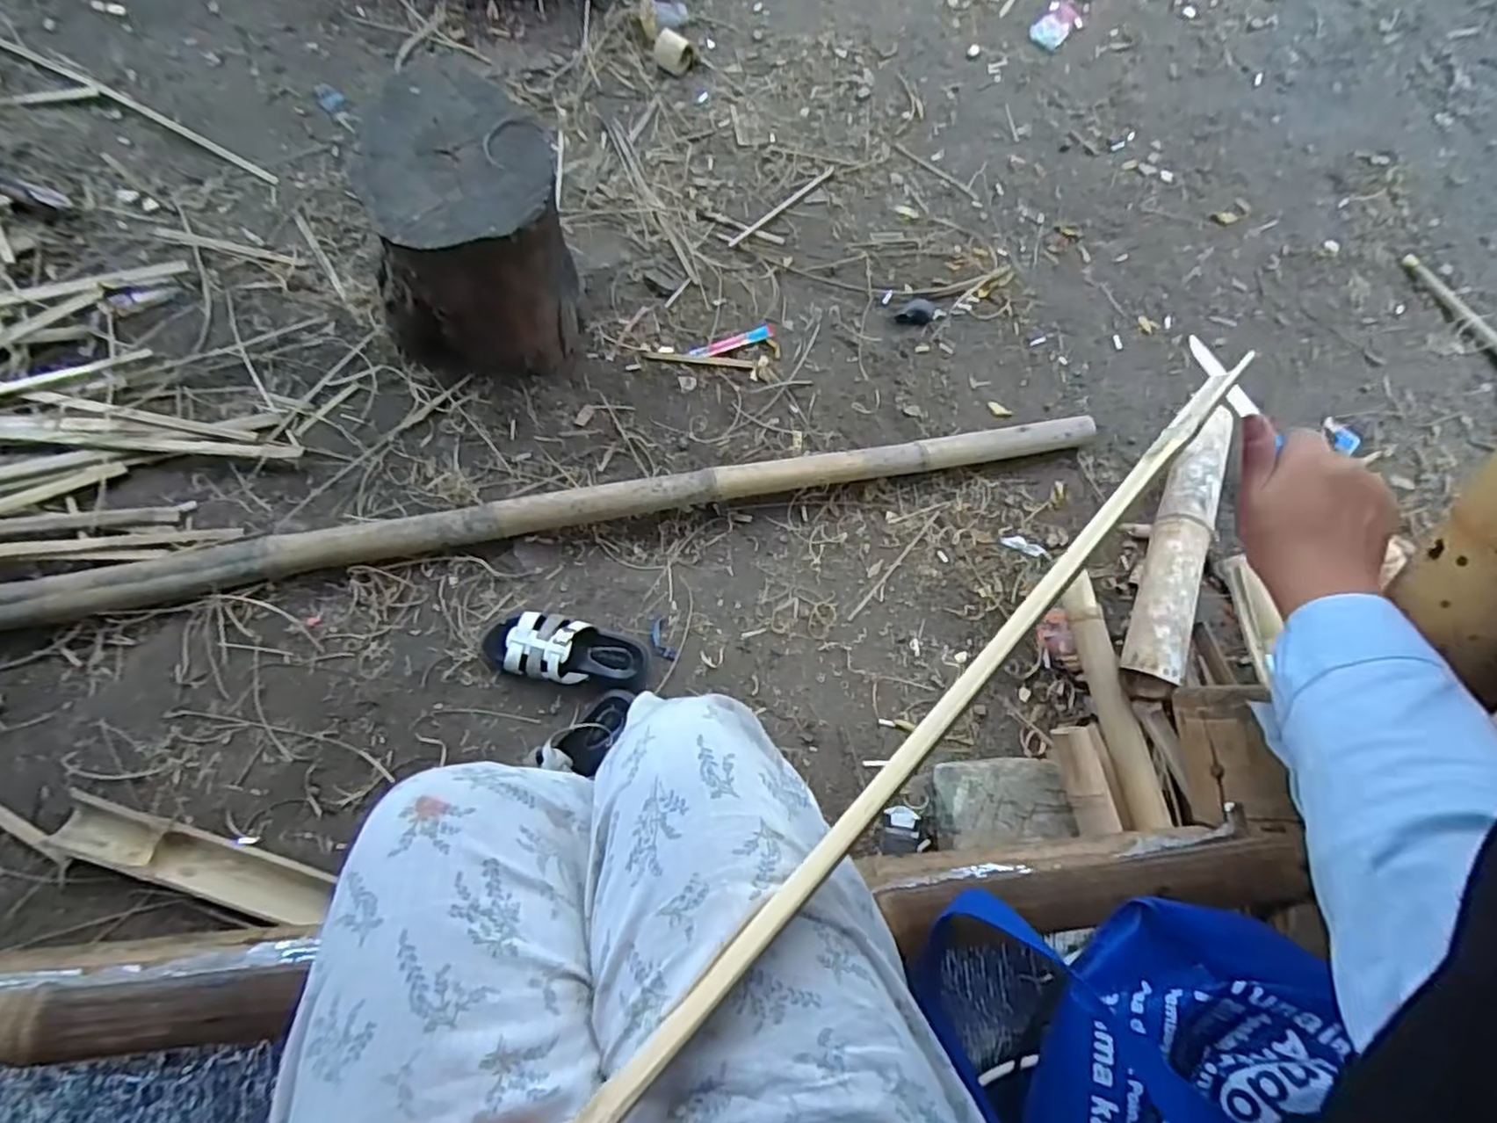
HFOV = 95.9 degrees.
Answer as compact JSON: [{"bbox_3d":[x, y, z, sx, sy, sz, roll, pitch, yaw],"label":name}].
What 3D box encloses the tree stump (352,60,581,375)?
[{"bbox_3d":[-0.418,-0.479,1.047,0.261,0.346,0.283,1,77,-3],"label":"tree stump"}]

